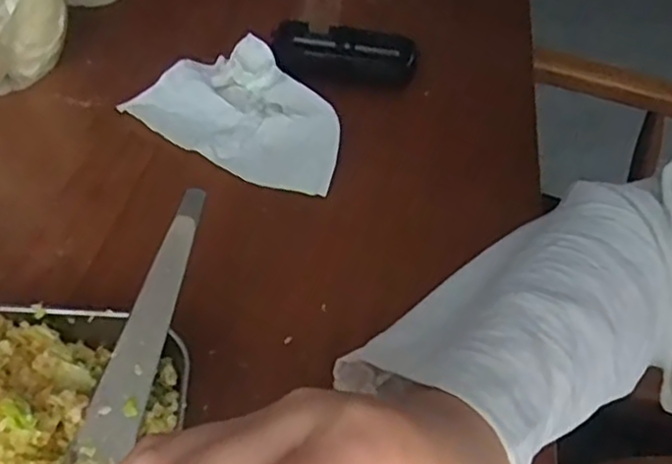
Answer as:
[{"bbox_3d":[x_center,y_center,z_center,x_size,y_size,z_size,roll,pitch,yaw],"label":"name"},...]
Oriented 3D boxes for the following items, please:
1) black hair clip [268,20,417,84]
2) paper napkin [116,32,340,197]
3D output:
[{"bbox_3d":[0.006,-0.141,0.533,0.110,0.032,0.035,11,43,3],"label":"black hair clip"},{"bbox_3d":[-0.055,-0.080,0.450,0.155,0.033,0.101,32,48,22],"label":"paper napkin"}]

